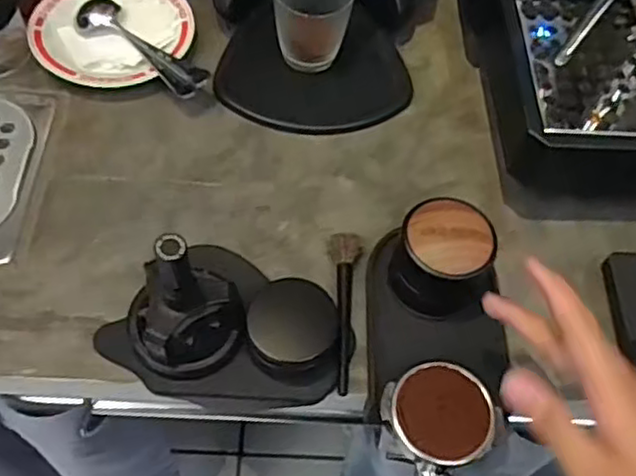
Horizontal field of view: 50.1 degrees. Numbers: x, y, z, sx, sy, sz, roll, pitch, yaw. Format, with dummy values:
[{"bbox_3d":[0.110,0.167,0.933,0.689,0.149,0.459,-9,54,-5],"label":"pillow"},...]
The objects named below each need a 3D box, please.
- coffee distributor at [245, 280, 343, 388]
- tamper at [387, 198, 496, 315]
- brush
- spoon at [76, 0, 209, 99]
[{"bbox_3d":[-0.015,0.062,0.464,0.063,0.038,0.056,-3,60,-6],"label":"coffee distributor"},{"bbox_3d":[0.091,0.015,0.485,0.071,0.062,0.064,29,62,12],"label":"tamper"},{"bbox_3d":[0.019,0.053,0.496,0.025,0.018,0.124,3,59,-3],"label":"brush"},{"bbox_3d":[-0.153,-0.168,0.592,0.143,0.011,0.034,39,64,17],"label":"spoon"}]

